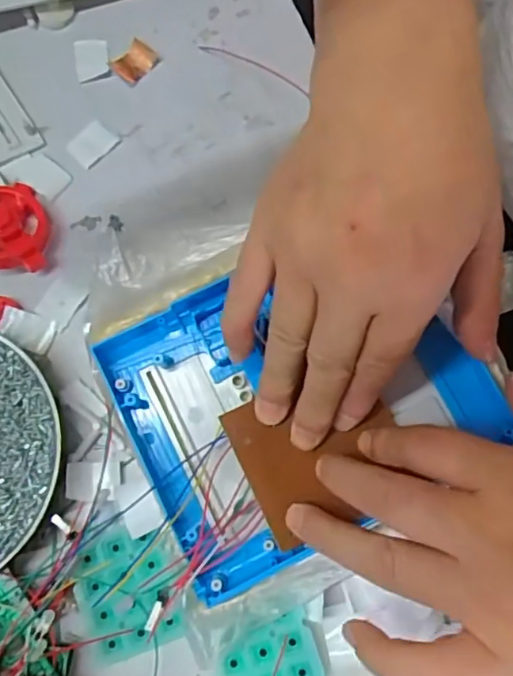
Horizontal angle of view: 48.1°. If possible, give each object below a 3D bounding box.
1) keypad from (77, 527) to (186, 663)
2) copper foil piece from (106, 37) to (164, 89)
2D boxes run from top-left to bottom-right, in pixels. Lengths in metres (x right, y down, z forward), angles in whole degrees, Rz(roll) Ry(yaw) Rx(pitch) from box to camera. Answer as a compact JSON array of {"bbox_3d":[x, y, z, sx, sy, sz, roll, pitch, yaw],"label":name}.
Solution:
[{"bbox_3d":[-0.063,0.127,0.286,0.049,0.008,0.057,-12,78,-1],"label":"keypad"},{"bbox_3d":[-0.075,-0.171,0.353,0.028,0.009,0.021,-36,79,-6],"label":"copper foil piece"}]

